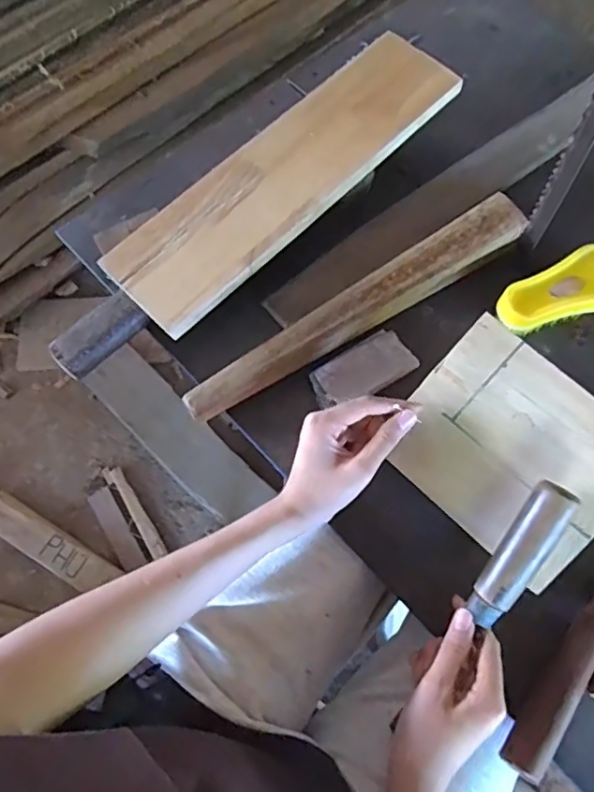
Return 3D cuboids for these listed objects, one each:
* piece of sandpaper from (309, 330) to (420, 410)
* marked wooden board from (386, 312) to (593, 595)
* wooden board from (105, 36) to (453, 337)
[{"bbox_3d":[0.062,-0.023,0.541,0.098,0.012,0.049,-33,75,-10],"label":"piece of sandpaper"},{"bbox_3d":[0.169,0.044,0.459,0.172,0.007,0.143,42,106,13],"label":"marked wooden board"},{"bbox_3d":[-0.008,-0.215,0.557,0.108,0.014,0.379,43,74,14],"label":"wooden board"}]

